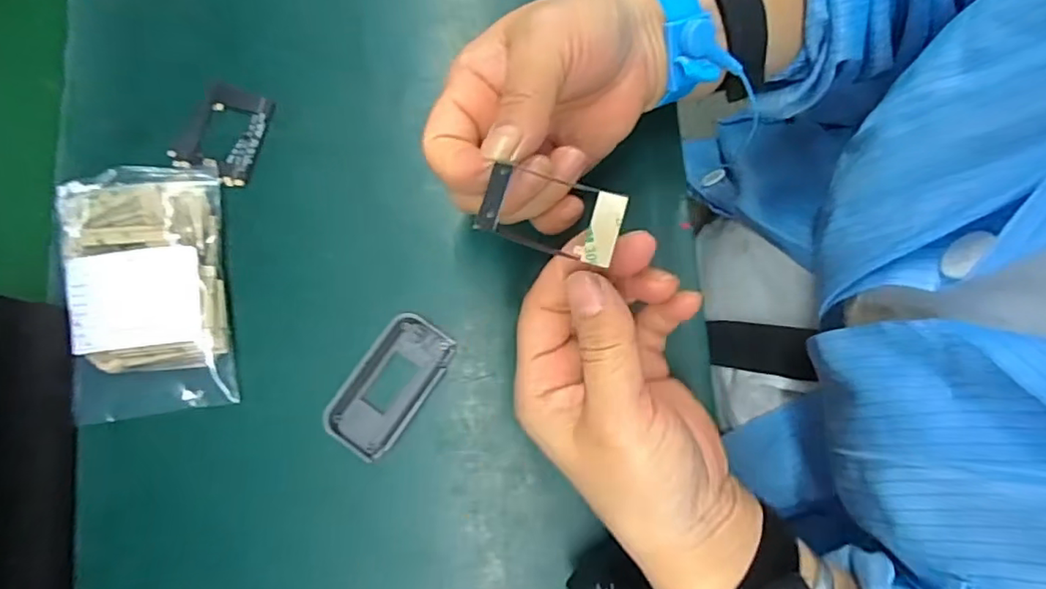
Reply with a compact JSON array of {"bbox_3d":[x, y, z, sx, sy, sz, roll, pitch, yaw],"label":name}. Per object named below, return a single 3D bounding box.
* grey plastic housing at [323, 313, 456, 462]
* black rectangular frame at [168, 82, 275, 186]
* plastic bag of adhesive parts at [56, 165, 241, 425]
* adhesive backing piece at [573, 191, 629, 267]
[{"bbox_3d":[-0.070,0.048,0.310,0.039,0.008,0.075,35,81,6],"label":"grey plastic housing"},{"bbox_3d":[-0.173,-0.094,0.337,0.047,0.004,0.055,20,80,3],"label":"black rectangular frame"},{"bbox_3d":[-0.201,-0.003,0.309,0.081,0.019,0.130,-10,79,-3],"label":"plastic bag of adhesive parts"},{"bbox_3d":[0.029,-0.024,0.211,0.013,0.004,0.027,20,86,3],"label":"adhesive backing piece"}]

